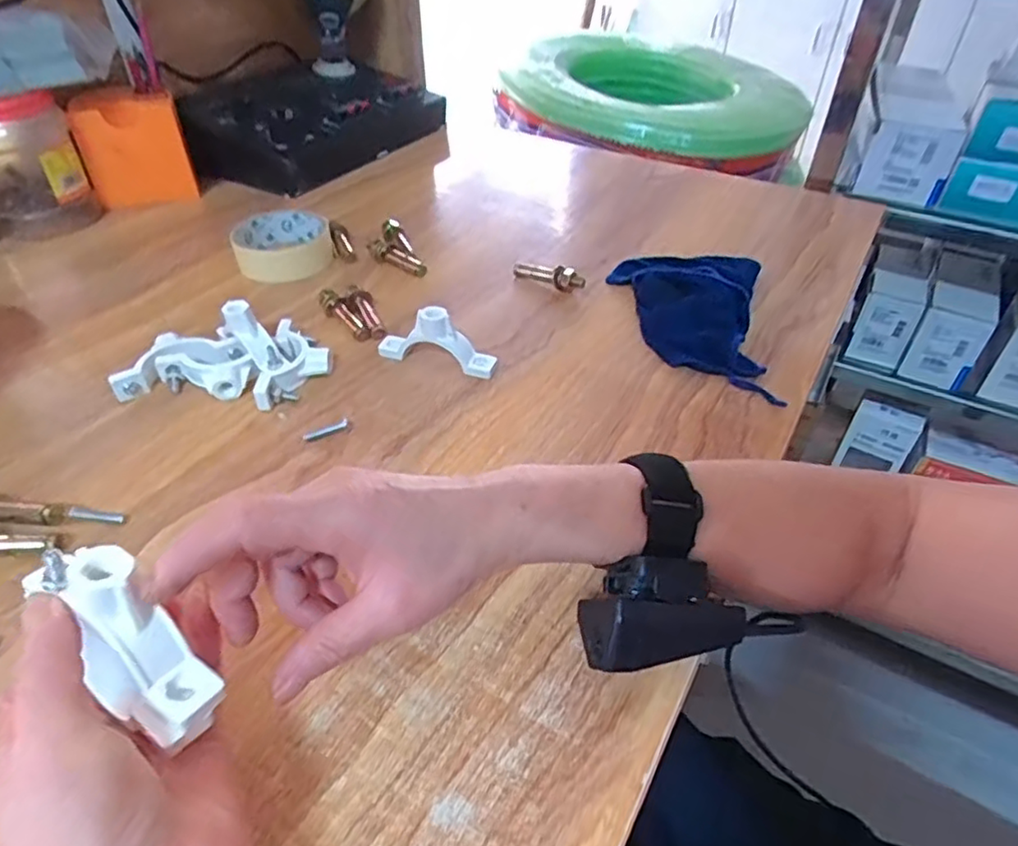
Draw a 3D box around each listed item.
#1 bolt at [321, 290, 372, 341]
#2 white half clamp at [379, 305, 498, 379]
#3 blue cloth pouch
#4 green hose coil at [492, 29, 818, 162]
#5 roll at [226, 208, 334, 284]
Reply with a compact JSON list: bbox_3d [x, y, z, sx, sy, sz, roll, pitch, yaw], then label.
[{"bbox_3d":[-0.131,-0.085,0.500,0.016,0.014,0.069,-27,48,-28],"label":"bolt"},{"bbox_3d":[-0.054,-0.061,0.453,0.087,0.044,0.020,10,42,11],"label":"white half clamp"},{"bbox_3d":[0.142,-0.087,0.496,0.116,0.031,0.167,7,42,7],"label":"blue cloth pouch"},{"bbox_3d":[0.252,-0.544,1.062,0.452,0.103,0.454,14,43,15],"label":"green hose coil"},{"bbox_3d":[-0.208,-0.166,0.584,0.084,0.031,0.084,-10,42,-11],"label":"roll"}]

